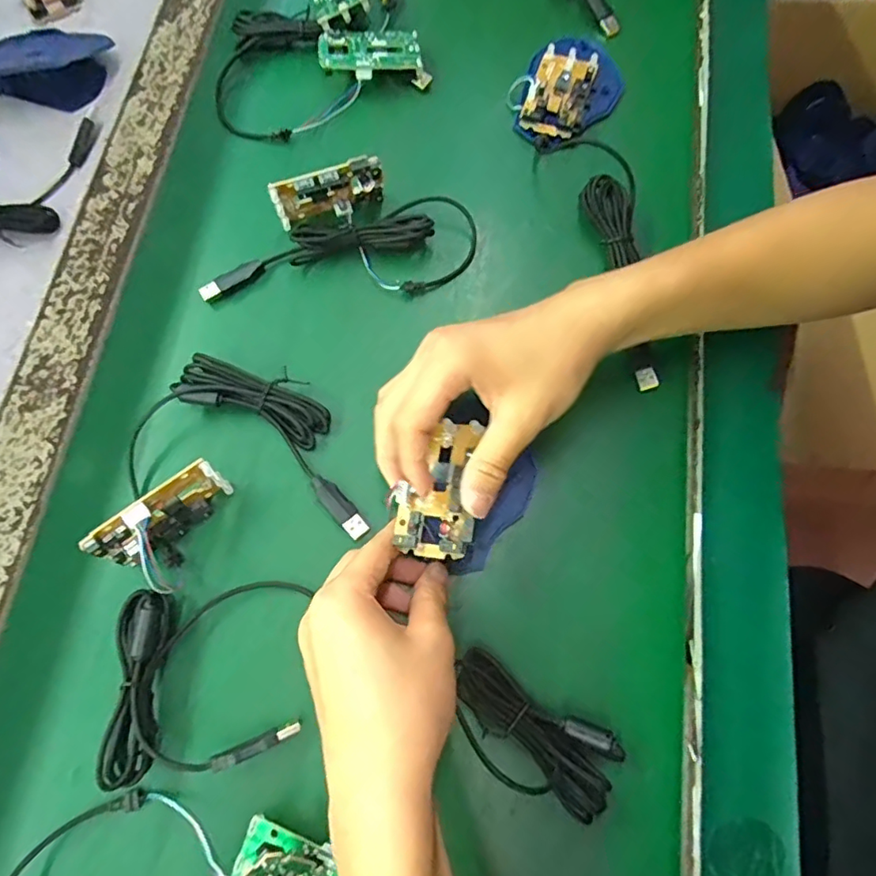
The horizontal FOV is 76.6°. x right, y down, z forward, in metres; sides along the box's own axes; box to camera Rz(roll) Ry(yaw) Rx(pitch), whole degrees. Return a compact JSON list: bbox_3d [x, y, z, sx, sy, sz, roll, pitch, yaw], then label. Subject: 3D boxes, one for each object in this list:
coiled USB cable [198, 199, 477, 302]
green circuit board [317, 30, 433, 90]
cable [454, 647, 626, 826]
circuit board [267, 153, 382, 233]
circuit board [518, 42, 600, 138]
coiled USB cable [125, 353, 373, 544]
[{"bbox_3d":[-0.066,-0.122,0.386,0.193,0.023,0.067,-17,74,-5],"label":"coiled USB cable"},{"bbox_3d":[-0.051,-0.302,0.439,0.082,0.022,0.048,-4,73,-1],"label":"green circuit board"},{"bbox_3d":[0.048,0.161,0.303,0.093,0.035,0.047,30,75,9],"label":"cable"},{"bbox_3d":[-0.077,-0.171,0.388,0.076,0.045,0.017,-16,73,-5],"label":"circuit board"},{"bbox_3d":[0.094,-0.268,0.427,0.044,0.011,0.079,17,73,5],"label":"circuit board"},{"bbox_3d":[-0.117,0.001,0.353,0.157,0.018,0.093,9,73,3],"label":"coiled USB cable"}]

